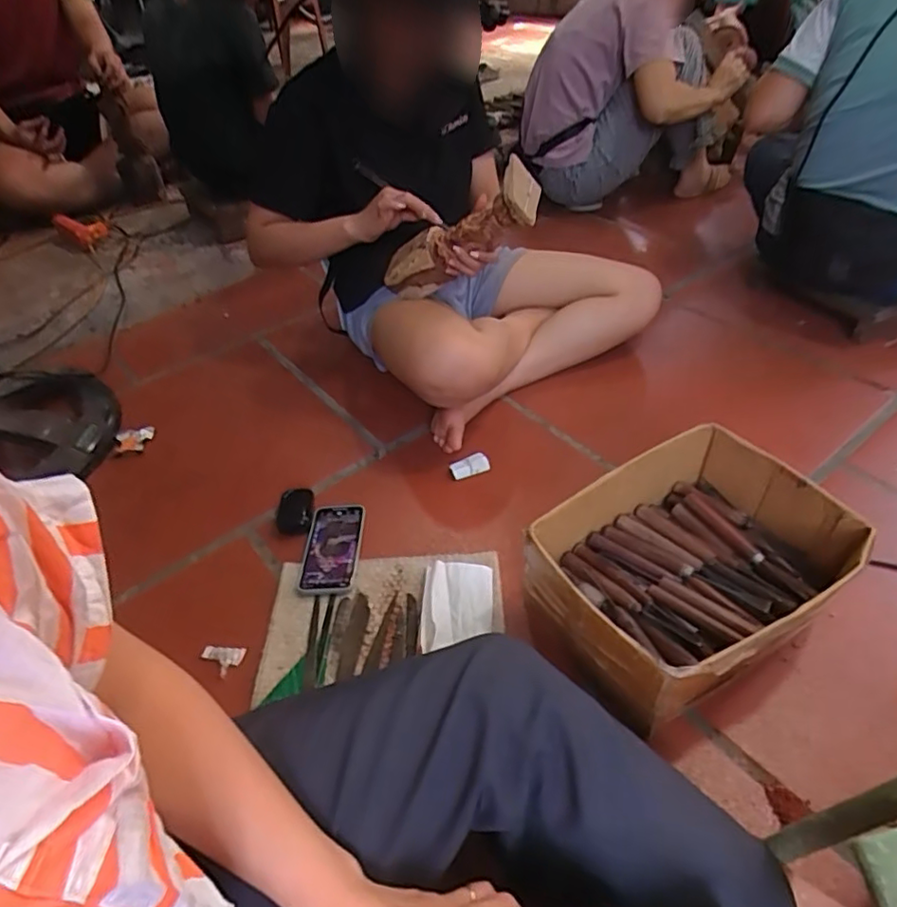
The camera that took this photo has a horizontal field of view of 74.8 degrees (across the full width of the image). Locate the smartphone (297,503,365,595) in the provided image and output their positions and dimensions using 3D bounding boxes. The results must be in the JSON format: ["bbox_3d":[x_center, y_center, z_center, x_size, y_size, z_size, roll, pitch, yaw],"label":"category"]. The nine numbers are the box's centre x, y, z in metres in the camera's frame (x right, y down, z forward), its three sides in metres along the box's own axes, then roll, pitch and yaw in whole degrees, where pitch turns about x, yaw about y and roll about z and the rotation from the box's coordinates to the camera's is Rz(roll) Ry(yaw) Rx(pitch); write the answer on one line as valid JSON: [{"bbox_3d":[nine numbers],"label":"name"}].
[{"bbox_3d":[-0.172,0.140,0.866,0.080,0.008,0.160,-3,43,4],"label":"smartphone"}]

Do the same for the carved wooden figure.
[{"bbox_3d":[0.014,-0.354,0.980,0.325,0.102,0.072,-21,30,40],"label":"carved wooden figure"}]

